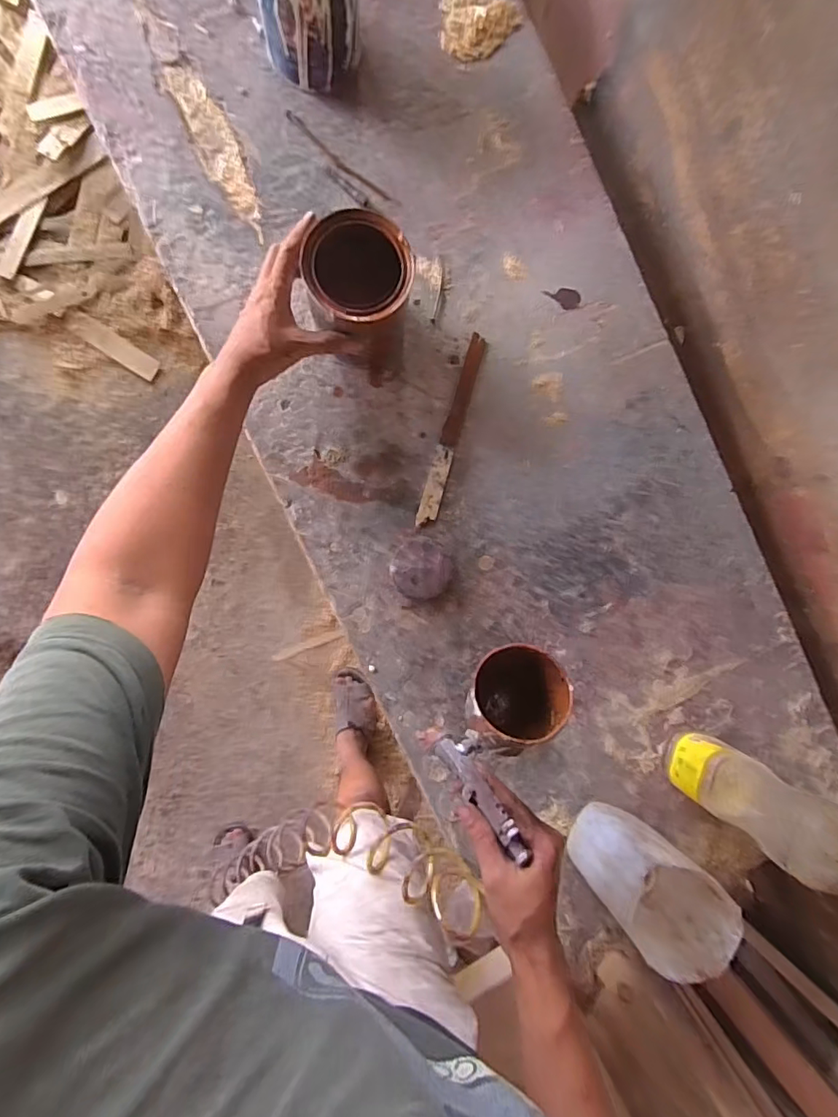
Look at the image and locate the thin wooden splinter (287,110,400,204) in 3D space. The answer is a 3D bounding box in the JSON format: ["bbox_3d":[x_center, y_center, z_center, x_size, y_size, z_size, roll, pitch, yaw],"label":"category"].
[{"bbox_3d":[-0.093,-0.481,0.610,0.160,0.007,0.015,36,88,-5],"label":"thin wooden splinter"}]

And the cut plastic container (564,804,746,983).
[{"bbox_3d":[0.264,0.372,0.589,0.144,0.145,0.096,43,87,-5],"label":"cut plastic container"}]

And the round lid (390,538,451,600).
[{"bbox_3d":[0.001,0.015,0.617,0.070,0.023,0.071,0,91,-6],"label":"round lid"}]

